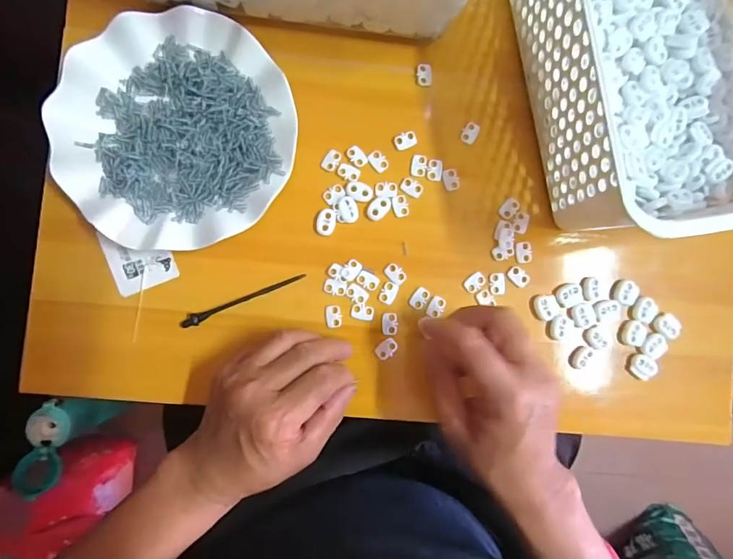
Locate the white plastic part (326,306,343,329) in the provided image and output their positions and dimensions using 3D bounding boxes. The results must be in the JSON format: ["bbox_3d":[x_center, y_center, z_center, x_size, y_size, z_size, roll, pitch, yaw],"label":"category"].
[{"bbox_3d":[-0.027,0.031,0.343,0.013,0.004,0.018,-5,88,-4],"label":"white plastic part"}]

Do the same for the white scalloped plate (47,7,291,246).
[{"bbox_3d":[-0.149,-0.116,0.331,0.176,0.024,0.175,0,88,-4],"label":"white scalloped plate"}]

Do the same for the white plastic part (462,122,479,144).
[{"bbox_3d":[0.090,-0.127,0.356,0.012,0.004,0.019,26,86,-3],"label":"white plastic part"}]

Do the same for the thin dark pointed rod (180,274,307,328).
[{"bbox_3d":[-0.100,0.017,0.339,0.104,0.011,0.010,-20,89,-5],"label":"thin dark pointed rod"}]

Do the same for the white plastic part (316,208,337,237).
[{"bbox_3d":[-0.034,-0.048,0.345,0.014,0.004,0.022,14,87,-3],"label":"white plastic part"}]

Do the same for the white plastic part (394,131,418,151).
[{"bbox_3d":[0.034,-0.119,0.352,0.018,0.004,0.013,-23,90,-5],"label":"white plastic part"}]

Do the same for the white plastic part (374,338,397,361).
[{"bbox_3d":[0.017,0.058,0.345,0.013,0.004,0.020,44,86,-1],"label":"white plastic part"}]

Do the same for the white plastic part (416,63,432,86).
[{"bbox_3d":[0.050,-0.178,0.357,0.012,0.004,0.019,-4,88,-4],"label":"white plastic part"}]

